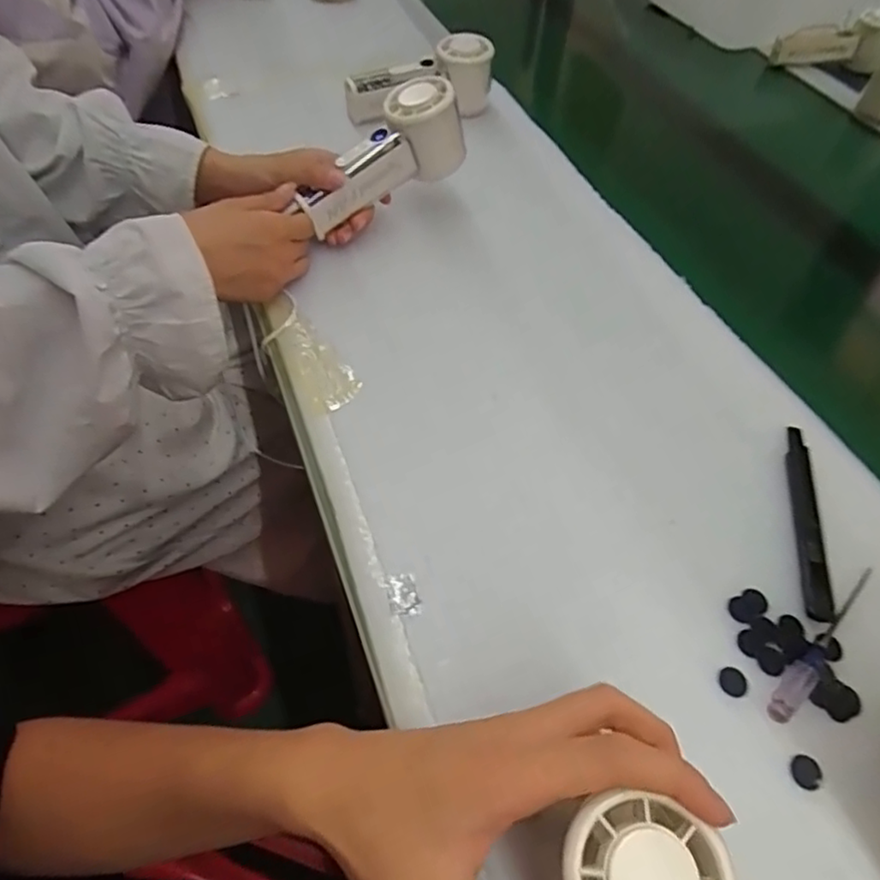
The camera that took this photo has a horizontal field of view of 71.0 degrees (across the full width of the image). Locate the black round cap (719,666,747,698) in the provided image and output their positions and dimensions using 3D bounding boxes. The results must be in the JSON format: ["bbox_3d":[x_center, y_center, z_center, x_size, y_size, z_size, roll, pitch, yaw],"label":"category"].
[{"bbox_3d":[0.151,0.124,0.317,0.014,0.004,0.015,2,54,-3],"label":"black round cap"}]

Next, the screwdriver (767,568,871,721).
[{"bbox_3d":[0.208,0.105,0.332,0.012,0.011,0.119,40,60,22],"label":"screwdriver"}]

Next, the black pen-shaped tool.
[{"bbox_3d":[0.224,0.045,0.379,0.015,0.007,0.137,13,54,4],"label":"black pen-shaped tool"}]

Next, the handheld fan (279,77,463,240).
[{"bbox_3d":[-0.050,-0.222,0.495,0.146,0.063,0.046,-39,64,-7],"label":"handheld fan"}]

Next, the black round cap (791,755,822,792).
[{"bbox_3d":[0.176,0.159,0.296,0.015,0.004,0.015,4,57,-6],"label":"black round cap"}]

